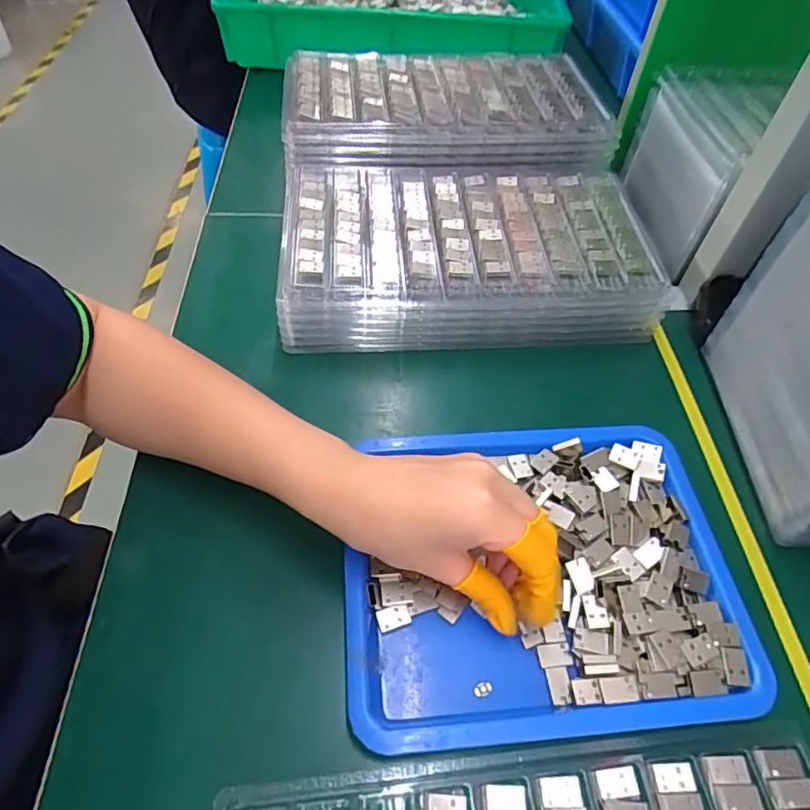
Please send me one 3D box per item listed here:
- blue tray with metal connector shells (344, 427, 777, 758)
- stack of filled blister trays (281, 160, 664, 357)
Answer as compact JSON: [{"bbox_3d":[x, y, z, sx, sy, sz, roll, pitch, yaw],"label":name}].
[{"bbox_3d":[0.078,0.094,0.322,0.219,0.024,0.171,-3,53,-3],"label":"blue tray with metal connector shells"},{"bbox_3d":[0.047,-0.129,0.469,0.288,0.062,0.173,-2,54,-4],"label":"stack of filled blister trays"}]

